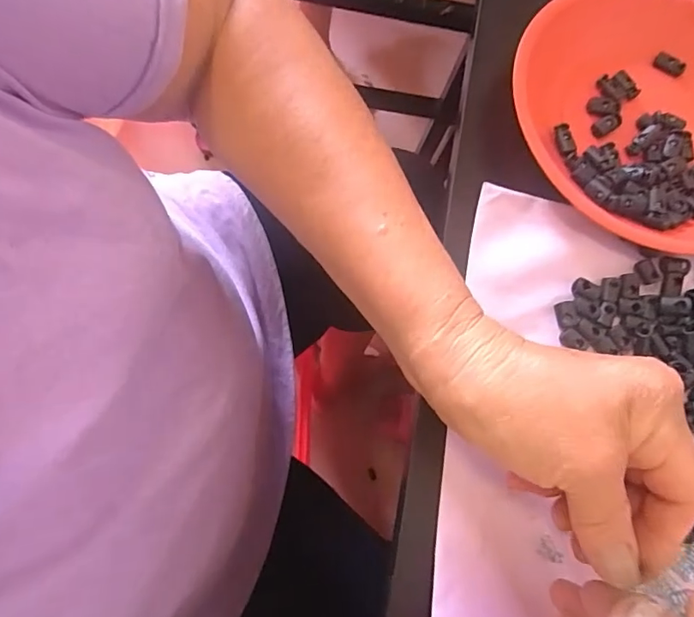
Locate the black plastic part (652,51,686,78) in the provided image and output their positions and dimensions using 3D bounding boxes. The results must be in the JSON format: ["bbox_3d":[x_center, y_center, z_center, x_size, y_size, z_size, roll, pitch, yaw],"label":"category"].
[{"bbox_3d":[0.229,-0.174,0.351,0.022,0.004,0.012,38,115,4],"label":"black plastic part"}]

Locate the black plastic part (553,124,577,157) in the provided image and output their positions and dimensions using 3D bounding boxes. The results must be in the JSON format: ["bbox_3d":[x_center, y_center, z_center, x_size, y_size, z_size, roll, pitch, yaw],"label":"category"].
[{"bbox_3d":[0.142,-0.110,0.320,0.008,0.005,0.022,-7,74,-4],"label":"black plastic part"}]

